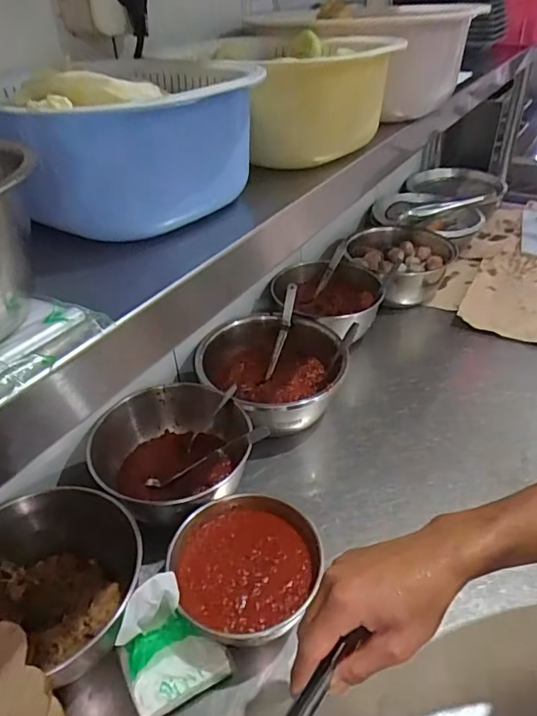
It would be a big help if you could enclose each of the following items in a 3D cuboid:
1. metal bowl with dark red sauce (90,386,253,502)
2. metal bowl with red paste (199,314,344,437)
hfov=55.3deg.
[{"bbox_3d":[-0.115,0.143,0.698,0.170,0.118,0.197,0,37,4],"label":"metal bowl with dark red sauce"},{"bbox_3d":[0.008,0.036,0.834,0.218,0.115,0.237,-2,37,2],"label":"metal bowl with red paste"}]

